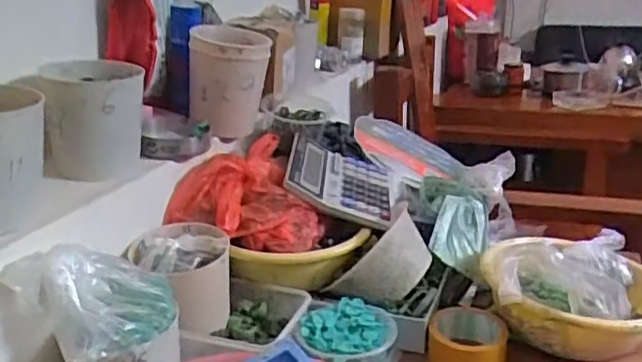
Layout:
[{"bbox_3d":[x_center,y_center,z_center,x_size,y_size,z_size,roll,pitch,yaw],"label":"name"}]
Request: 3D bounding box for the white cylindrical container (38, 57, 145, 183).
[{"bbox_3d":[-0.265,-0.070,0.750,0.116,0.128,0.096,-8,21,-19],"label":"white cylindrical container"}]

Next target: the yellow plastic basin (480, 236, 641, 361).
[{"bbox_3d":[0.323,0.138,0.819,0.223,0.102,0.209,-1,20,0],"label":"yellow plastic basin"}]

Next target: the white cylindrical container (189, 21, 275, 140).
[{"bbox_3d":[-0.134,-0.143,0.940,0.113,0.148,0.135,-4,20,-10],"label":"white cylindrical container"}]

